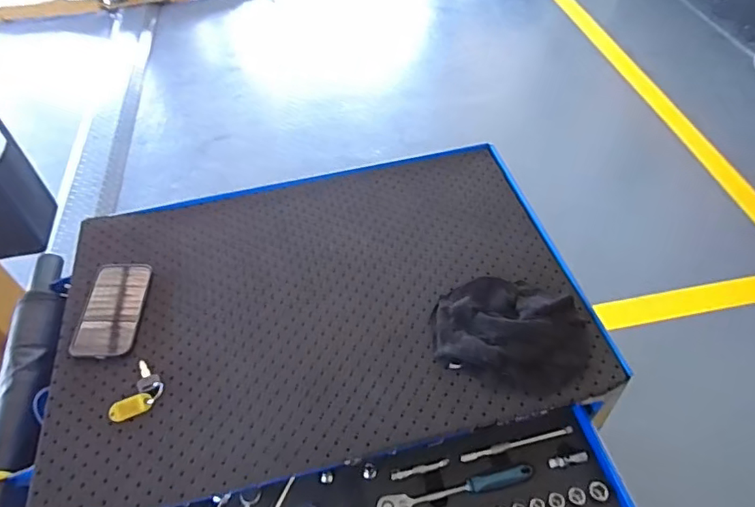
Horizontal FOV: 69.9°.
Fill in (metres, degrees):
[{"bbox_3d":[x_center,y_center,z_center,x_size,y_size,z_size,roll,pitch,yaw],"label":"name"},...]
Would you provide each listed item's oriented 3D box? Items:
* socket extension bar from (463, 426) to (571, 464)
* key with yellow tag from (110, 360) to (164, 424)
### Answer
[{"bbox_3d":[0.173,0.237,0.673,0.143,0.012,0.013,-12,50,-8],"label":"socket extension bar"},{"bbox_3d":[-0.284,0.167,0.647,0.046,0.006,0.076,10,50,11],"label":"key with yellow tag"}]

